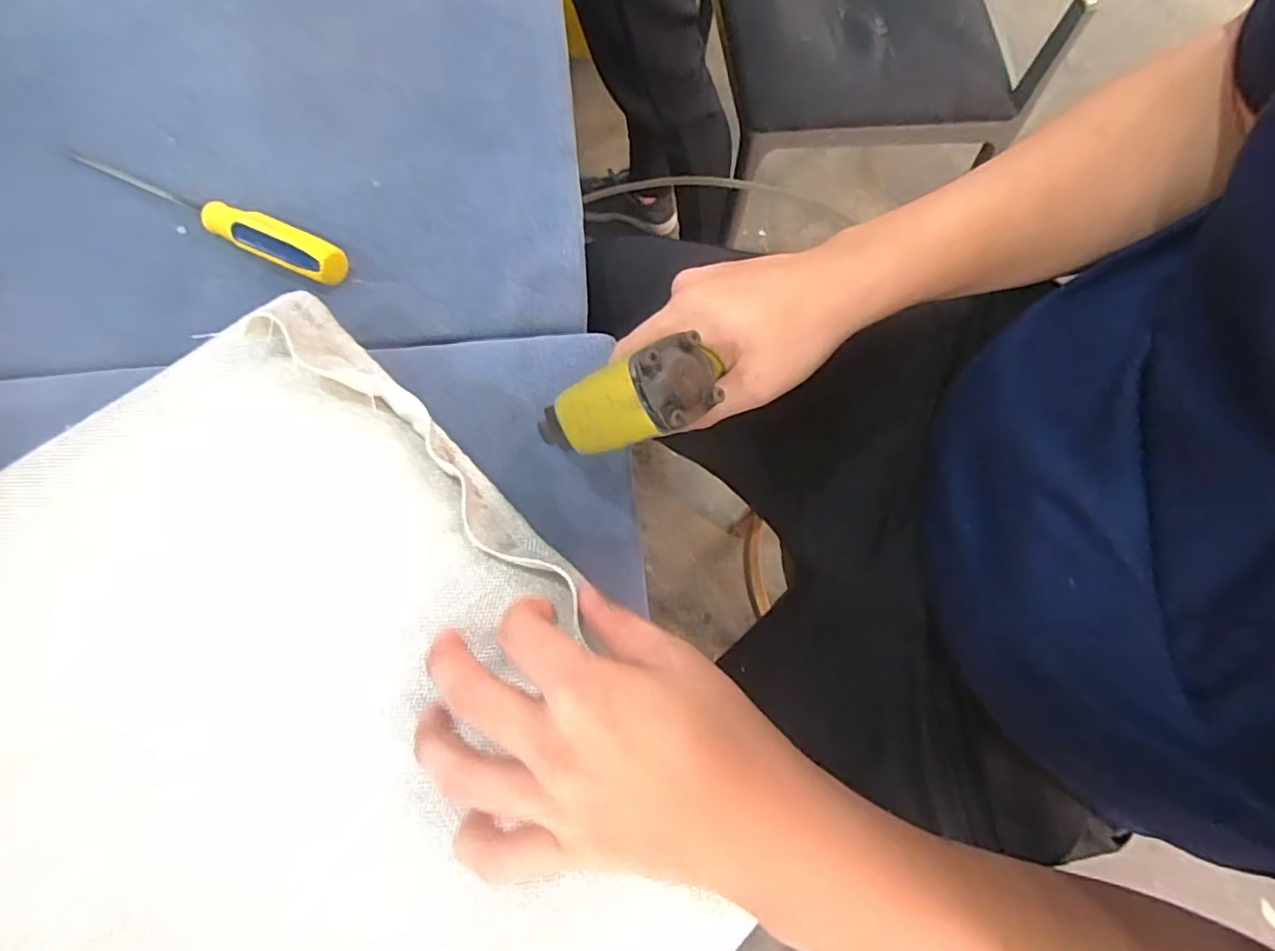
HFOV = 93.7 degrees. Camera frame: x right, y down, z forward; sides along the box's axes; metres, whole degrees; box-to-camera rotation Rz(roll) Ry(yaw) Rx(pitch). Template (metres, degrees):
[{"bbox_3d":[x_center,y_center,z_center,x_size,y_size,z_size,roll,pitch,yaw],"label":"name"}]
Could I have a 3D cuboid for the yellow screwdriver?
[{"bbox_3d":[-0.321,-0.201,0.446,0.239,0.024,0.031,28,74,7],"label":"yellow screwdriver"}]

